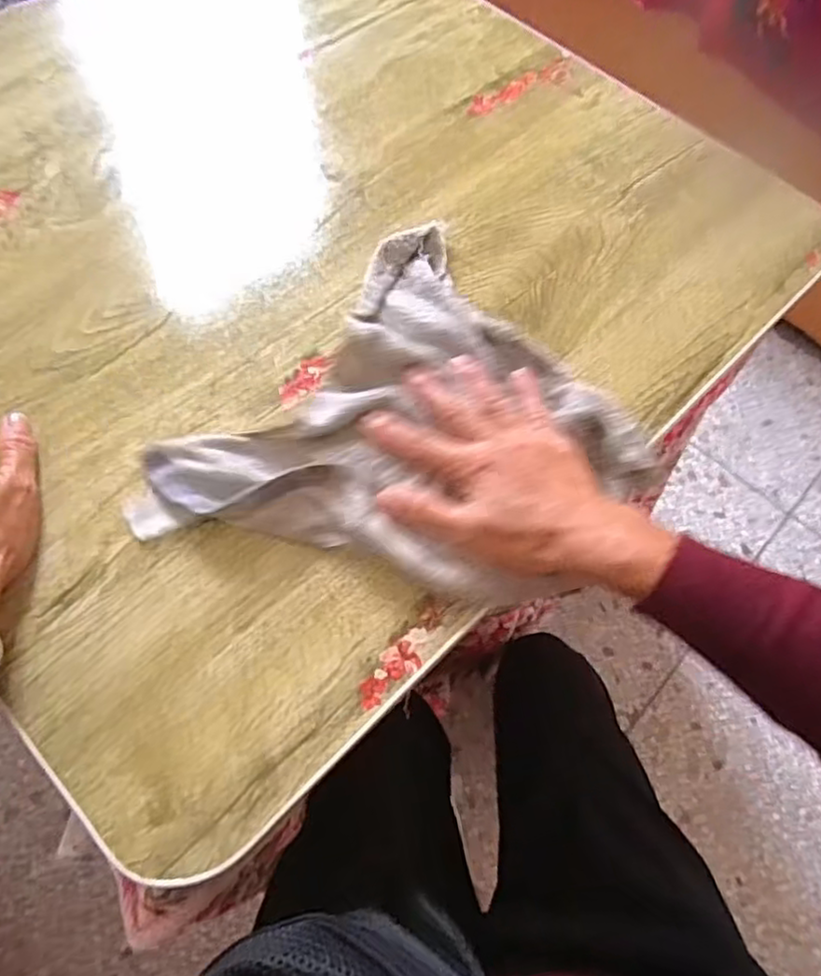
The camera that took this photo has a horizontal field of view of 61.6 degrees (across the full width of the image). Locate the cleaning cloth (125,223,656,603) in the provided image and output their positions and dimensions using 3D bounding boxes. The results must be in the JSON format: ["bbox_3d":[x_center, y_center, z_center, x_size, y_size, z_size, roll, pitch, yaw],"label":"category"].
[{"bbox_3d":[0.006,-0.028,0.420,0.235,0.026,0.270,35,66,14],"label":"cleaning cloth"}]

